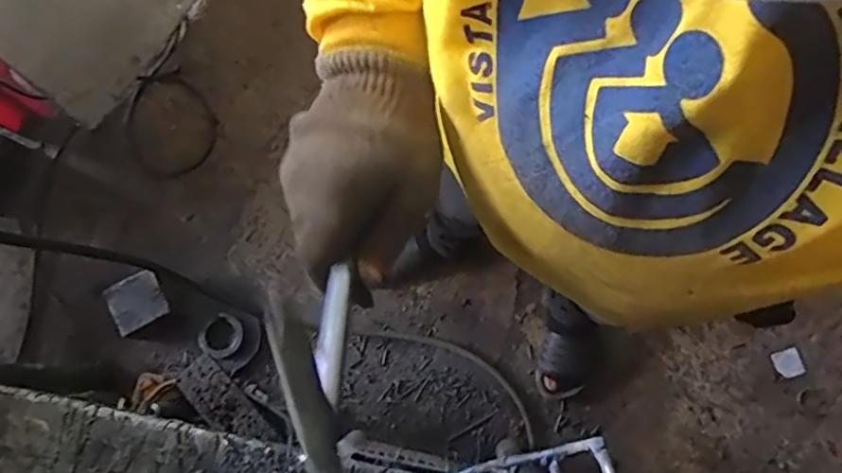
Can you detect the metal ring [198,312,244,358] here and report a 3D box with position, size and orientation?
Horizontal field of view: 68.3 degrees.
[{"bbox_3d":[-0.383,0.190,1.190,0.086,0.027,0.075,-41,79,-8],"label":"metal ring"}]

